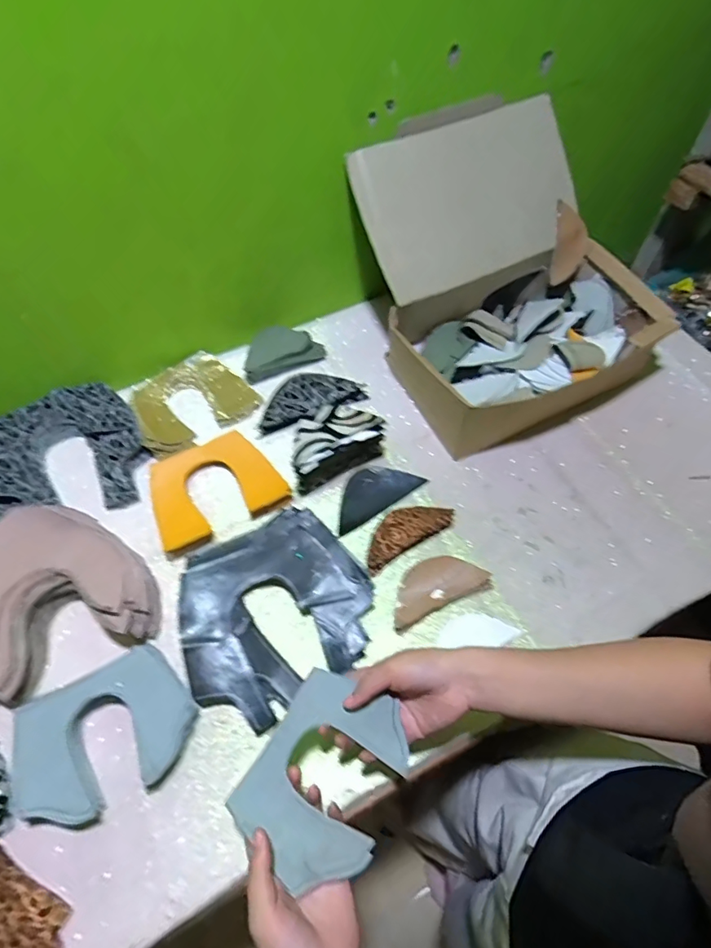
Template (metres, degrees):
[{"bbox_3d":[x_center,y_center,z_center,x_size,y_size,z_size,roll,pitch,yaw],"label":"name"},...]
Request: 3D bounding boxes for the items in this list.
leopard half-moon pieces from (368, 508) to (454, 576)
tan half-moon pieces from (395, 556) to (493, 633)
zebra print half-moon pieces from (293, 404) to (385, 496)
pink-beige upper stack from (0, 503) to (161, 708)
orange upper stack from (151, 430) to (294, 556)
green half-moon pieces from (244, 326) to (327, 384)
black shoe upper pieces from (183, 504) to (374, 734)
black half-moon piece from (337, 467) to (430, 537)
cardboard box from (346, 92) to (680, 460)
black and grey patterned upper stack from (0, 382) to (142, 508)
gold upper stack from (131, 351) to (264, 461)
[{"bbox_3d":[0.058,0.066,0.600,0.119,0.013,0.047,-30,62,-18],"label":"leopard half-moon pieces"},{"bbox_3d":[0.090,0.124,0.567,0.115,0.019,0.055,-21,60,-14],"label":"tan half-moon pieces"},{"bbox_3d":[-0.027,-0.038,0.623,0.125,0.065,0.064,-30,64,-16],"label":"zebra print half-moon pieces"},{"bbox_3d":[-0.323,0.120,0.537,0.181,0.053,0.184,-28,62,-17],"label":"pink-beige upper stack"},{"bbox_3d":[-0.176,0.014,0.625,0.153,0.018,0.121,-25,61,-16],"label":"orange upper stack"},{"bbox_3d":[-0.110,-0.183,0.755,0.126,0.036,0.066,-20,62,-11],"label":"green half-moon pieces"},{"bbox_3d":[-0.088,0.141,0.545,0.200,0.025,0.184,-30,62,-18],"label":"black shoe upper pieces"},{"bbox_3d":[0.022,0.022,0.640,0.120,0.010,0.060,-29,72,-13],"label":"black half-moon piece"},{"bbox_3d":[0.198,-0.263,0.676,0.330,0.233,0.361,-27,63,-14],"label":"cardboard box"},{"bbox_3d":[-0.375,-0.034,0.650,0.191,0.041,0.188,-10,58,-7],"label":"black and grey patterned upper stack"},{"bbox_3d":[-0.232,-0.102,0.703,0.160,0.041,0.128,-34,64,-20],"label":"gold upper stack"}]

